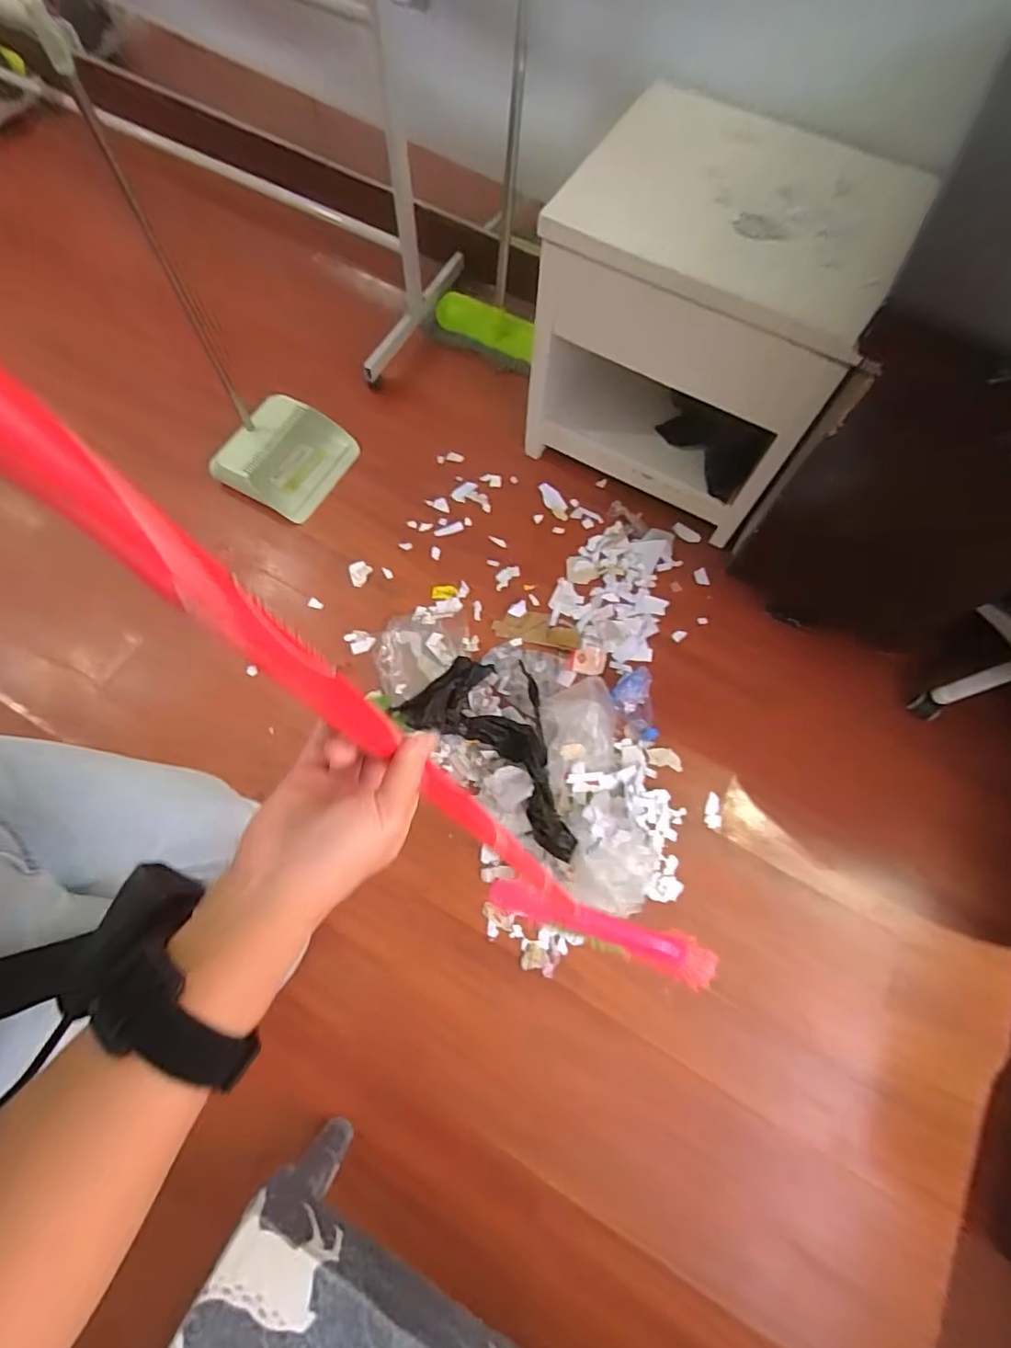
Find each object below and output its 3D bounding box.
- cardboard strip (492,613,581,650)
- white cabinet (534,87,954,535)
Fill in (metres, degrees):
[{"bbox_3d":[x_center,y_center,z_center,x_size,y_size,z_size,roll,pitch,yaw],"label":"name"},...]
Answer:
[{"bbox_3d":[0.071,-0.100,1.259,0.193,0.006,0.074,12,70,4],"label":"cardboard strip"},{"bbox_3d":[0.367,-0.666,1.148,0.538,0.531,0.370,31,72,8],"label":"white cabinet"}]

